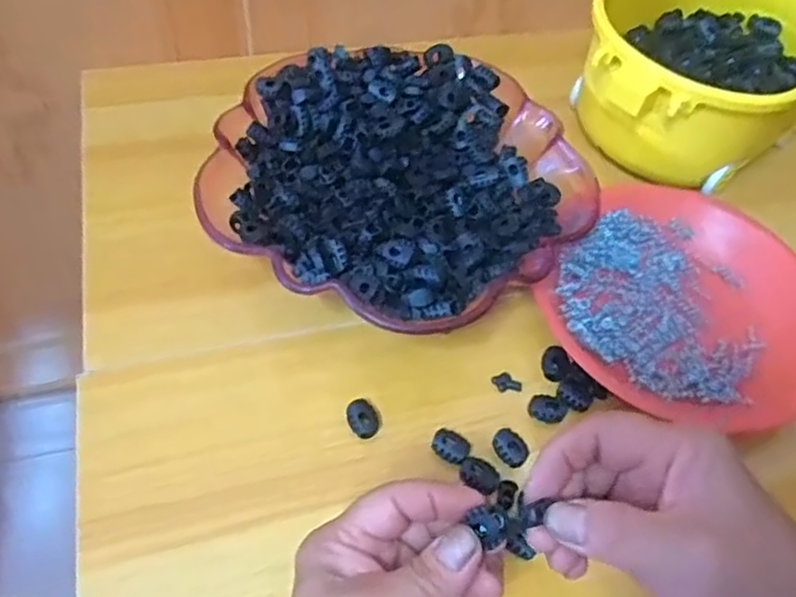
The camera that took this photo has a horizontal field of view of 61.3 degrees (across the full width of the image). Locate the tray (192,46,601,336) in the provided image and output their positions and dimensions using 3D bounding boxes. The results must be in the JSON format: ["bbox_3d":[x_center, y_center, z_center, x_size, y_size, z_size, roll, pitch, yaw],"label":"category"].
[{"bbox_3d":[0.002,-0.079,0.466,0.239,0.060,0.238,22,55,11],"label":"tray"}]

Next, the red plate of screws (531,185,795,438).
[{"bbox_3d":[0.197,0.004,0.452,0.176,0.028,0.198,31,57,16],"label":"red plate of screws"}]

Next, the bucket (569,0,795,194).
[{"bbox_3d":[0.252,-0.190,0.541,0.188,0.094,0.239,25,55,13],"label":"bucket"}]

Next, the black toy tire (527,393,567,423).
[{"bbox_3d":[0.089,0.066,0.403,0.022,0.008,0.017,34,58,18],"label":"black toy tire"}]

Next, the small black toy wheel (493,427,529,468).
[{"bbox_3d":[0.065,0.085,0.385,0.017,0.005,0.023,-13,56,-14],"label":"small black toy wheel"}]

